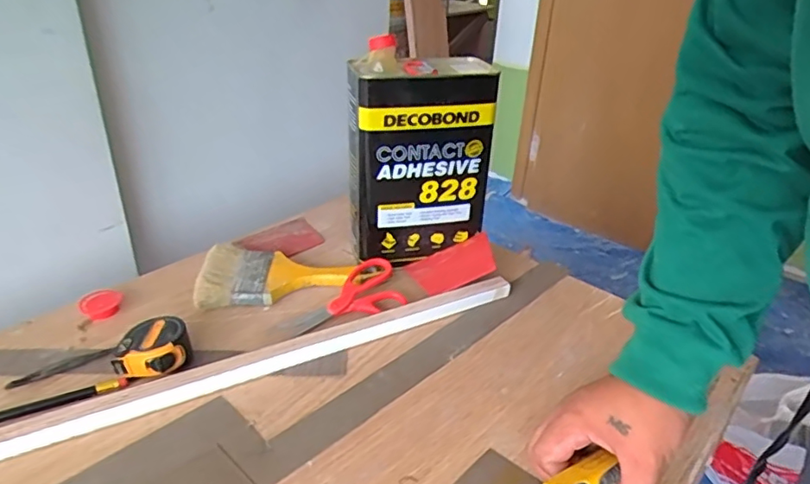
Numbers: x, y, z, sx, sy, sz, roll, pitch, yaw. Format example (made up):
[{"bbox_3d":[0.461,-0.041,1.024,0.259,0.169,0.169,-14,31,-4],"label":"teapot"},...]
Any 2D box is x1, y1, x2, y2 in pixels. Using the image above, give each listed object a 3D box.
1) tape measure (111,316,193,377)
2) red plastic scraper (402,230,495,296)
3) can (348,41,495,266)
[{"bbox_3d":[-0.247,0.104,0.552,0.066,0.040,0.057,0,29,-3],"label":"tape measure"},{"bbox_3d":[0.060,0.029,0.689,0.104,0.010,0.075,-27,31,-1],"label":"red plastic scraper"},{"bbox_3d":[0.015,-0.094,0.691,0.166,0.255,0.074,-5,31,-15],"label":"can"}]

